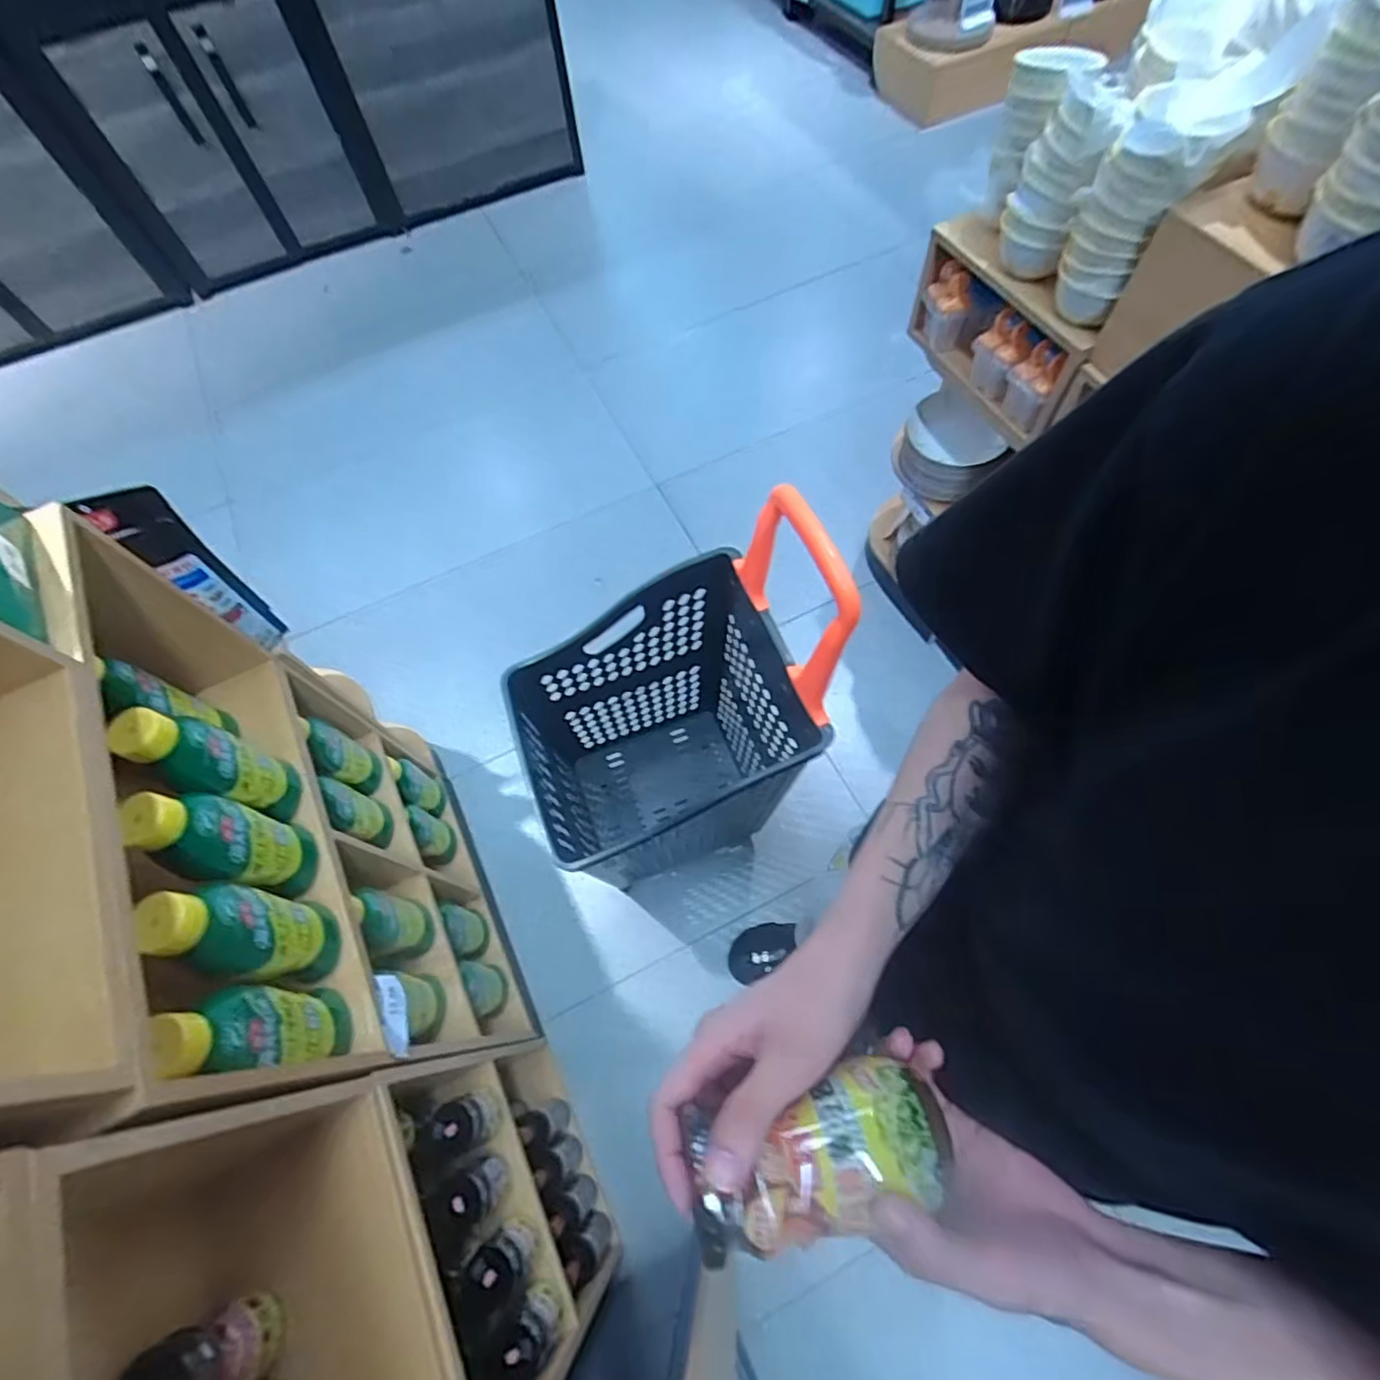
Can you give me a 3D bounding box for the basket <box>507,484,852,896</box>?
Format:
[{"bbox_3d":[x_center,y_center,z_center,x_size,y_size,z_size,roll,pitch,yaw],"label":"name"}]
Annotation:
[{"bbox_3d":[-0.048,0.067,1.151,0.500,0.827,0.382,-19,65,-5],"label":"basket"}]

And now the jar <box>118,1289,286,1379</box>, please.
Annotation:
[{"bbox_3d":[-0.412,0.574,0.541,0.075,0.109,0.075,-1,64,3],"label":"jar"}]

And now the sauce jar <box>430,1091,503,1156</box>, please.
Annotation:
[{"bbox_3d":[-0.317,0.613,0.922,0.067,0.108,0.062,-1,64,3],"label":"sauce jar"}]

